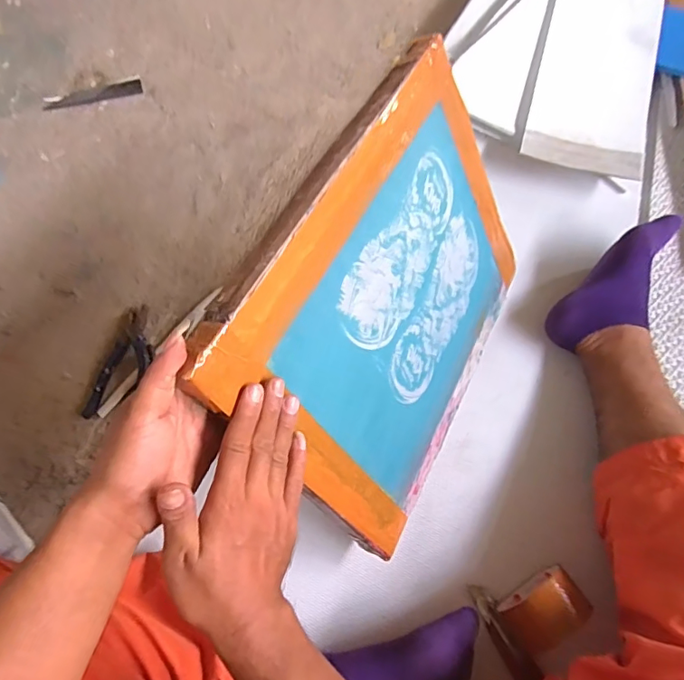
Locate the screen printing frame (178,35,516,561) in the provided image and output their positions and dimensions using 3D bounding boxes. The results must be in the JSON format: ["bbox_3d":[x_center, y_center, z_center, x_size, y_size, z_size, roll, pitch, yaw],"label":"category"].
[{"bbox_3d":[0.066,-0.037,0.549,0.024,0.350,0.438,8,56,40],"label":"screen printing frame"}]

